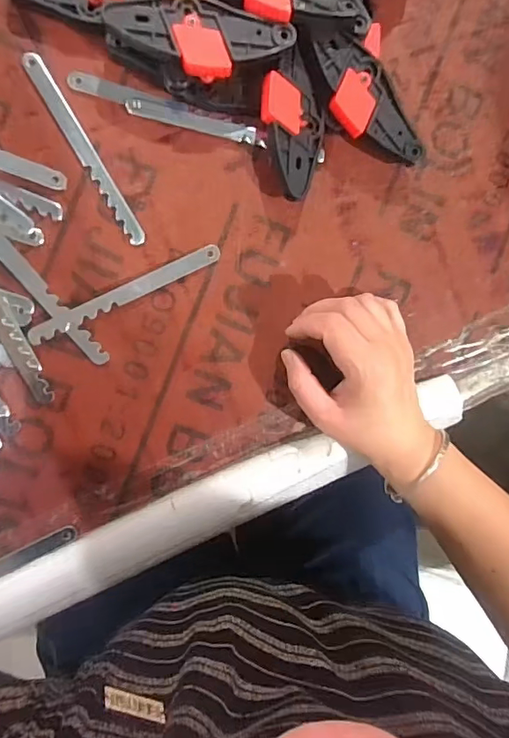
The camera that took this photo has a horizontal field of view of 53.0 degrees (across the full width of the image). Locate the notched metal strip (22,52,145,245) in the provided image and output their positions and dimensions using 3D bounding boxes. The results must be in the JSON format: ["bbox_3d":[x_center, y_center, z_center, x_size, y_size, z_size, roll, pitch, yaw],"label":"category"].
[{"bbox_3d":[-0.120,-0.155,0.365,0.014,0.004,0.145,-31,96,-6],"label":"notched metal strip"}]

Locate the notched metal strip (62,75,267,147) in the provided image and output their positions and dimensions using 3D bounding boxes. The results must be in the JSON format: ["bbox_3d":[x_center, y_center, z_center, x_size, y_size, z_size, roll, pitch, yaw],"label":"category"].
[{"bbox_3d":[-0.062,-0.190,0.374,0.140,0.005,0.018,12,90,-9],"label":"notched metal strip"}]

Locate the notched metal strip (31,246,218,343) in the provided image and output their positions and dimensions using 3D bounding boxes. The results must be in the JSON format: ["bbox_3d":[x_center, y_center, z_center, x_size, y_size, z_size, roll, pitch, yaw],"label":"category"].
[{"bbox_3d":[-0.092,-0.057,0.371,0.145,0.004,0.014,-27,97,-10],"label":"notched metal strip"}]

